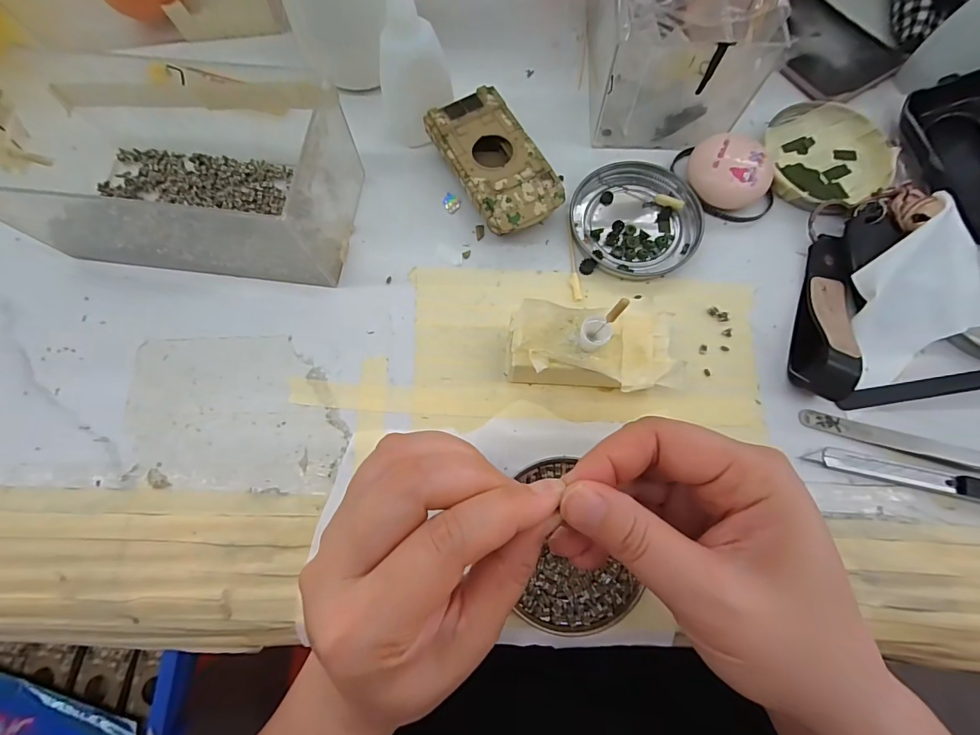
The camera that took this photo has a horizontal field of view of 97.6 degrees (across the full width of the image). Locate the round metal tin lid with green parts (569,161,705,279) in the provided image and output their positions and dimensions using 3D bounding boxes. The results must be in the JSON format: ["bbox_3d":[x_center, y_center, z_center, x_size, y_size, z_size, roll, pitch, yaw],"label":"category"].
[{"bbox_3d":[0.090,-0.093,0.267,0.078,0.009,0.074,0,74,1],"label":"round metal tin lid with green parts"}]

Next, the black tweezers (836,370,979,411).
[{"bbox_3d":[0.250,0.008,0.231,0.116,0.014,0.010,-9,74,-1],"label":"black tweezers"}]

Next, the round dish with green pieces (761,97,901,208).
[{"bbox_3d":[0.218,-0.136,0.277,0.073,0.012,0.082,6,74,3],"label":"round dish with green pieces"}]

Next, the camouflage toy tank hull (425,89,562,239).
[{"bbox_3d":[0.003,-0.124,0.270,0.051,0.025,0.095,-29,75,-7],"label":"camouflage toy tank hull"}]

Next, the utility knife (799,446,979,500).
[{"bbox_3d":[0.237,0.059,0.219,0.138,0.005,0.011,12,75,5],"label":"utility knife"}]

